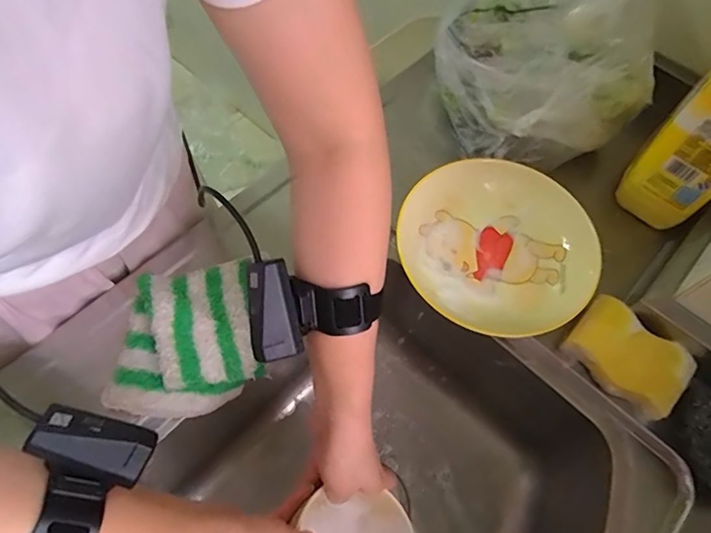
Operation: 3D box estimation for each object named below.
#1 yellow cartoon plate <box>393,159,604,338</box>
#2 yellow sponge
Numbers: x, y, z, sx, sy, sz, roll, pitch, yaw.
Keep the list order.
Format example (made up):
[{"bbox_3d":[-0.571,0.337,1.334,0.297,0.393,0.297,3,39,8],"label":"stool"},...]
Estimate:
[{"bbox_3d":[0.142,-0.021,0.507,0.192,0.035,0.197,1,63,-1],"label":"yellow cartoon plate"},{"bbox_3d":[0.257,0.083,0.461,0.070,0.027,0.103,-40,71,-19],"label":"yellow sponge"}]

